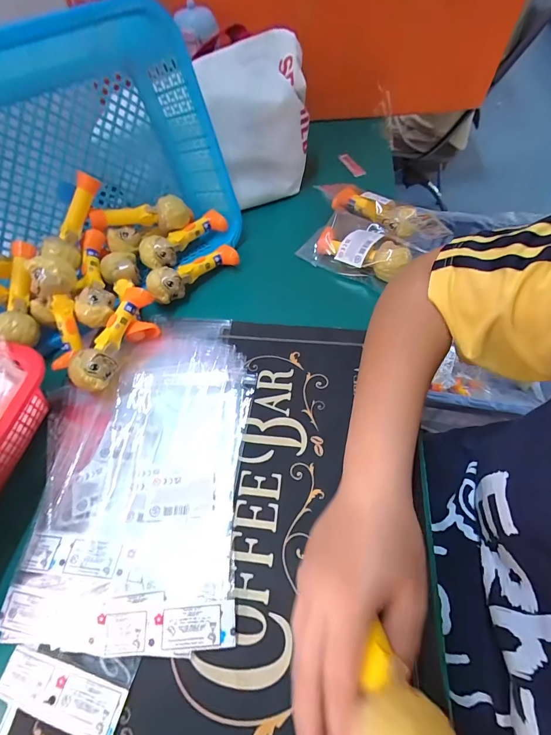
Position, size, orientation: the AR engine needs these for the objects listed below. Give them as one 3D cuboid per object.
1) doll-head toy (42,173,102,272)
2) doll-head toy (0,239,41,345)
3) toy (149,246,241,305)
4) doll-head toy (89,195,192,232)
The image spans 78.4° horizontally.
[{"bbox_3d":[-0.239,-0.177,0.400,0.030,0.032,0.105,27,97,16],"label":"doll-head toy"},{"bbox_3d":[-0.288,-0.086,0.381,0.033,0.031,0.124,-4,79,-2],"label":"doll-head toy"},{"bbox_3d":[-0.106,-0.123,0.437,0.125,0.044,0.035,-36,65,-19],"label":"toy"},{"bbox_3d":[-0.172,-0.198,0.443,0.117,0.042,0.052,-9,58,-3],"label":"doll-head toy"}]

